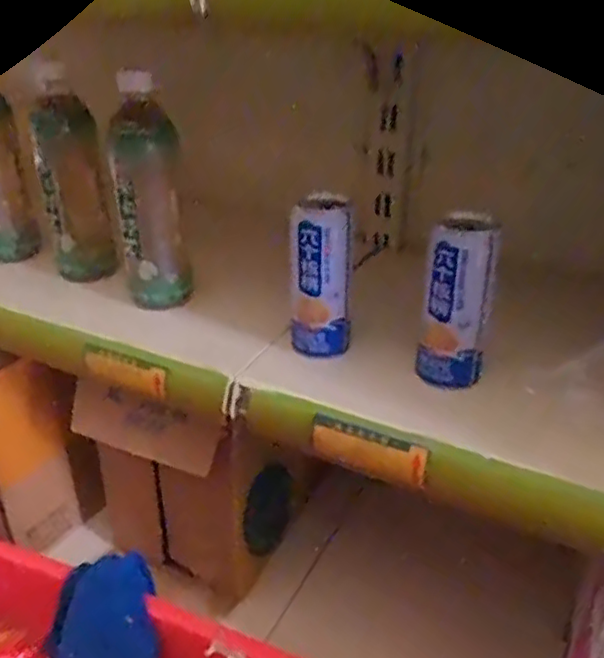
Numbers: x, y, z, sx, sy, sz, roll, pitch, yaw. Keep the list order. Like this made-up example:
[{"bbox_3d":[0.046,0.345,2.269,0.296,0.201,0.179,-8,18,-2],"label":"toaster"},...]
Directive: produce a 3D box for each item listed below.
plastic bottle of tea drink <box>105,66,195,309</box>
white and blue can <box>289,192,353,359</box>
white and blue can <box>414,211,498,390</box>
[{"bbox_3d":[-0.142,-0.121,0.599,0.063,0.210,0.063,-9,31,-14],"label":"plastic bottle of tea drink"},{"bbox_3d":[0.016,-0.040,0.538,0.049,0.139,0.042,-1,30,-1],"label":"white and blue can"},{"bbox_3d":[0.118,-0.020,0.500,0.047,0.135,0.045,4,31,8],"label":"white and blue can"}]

